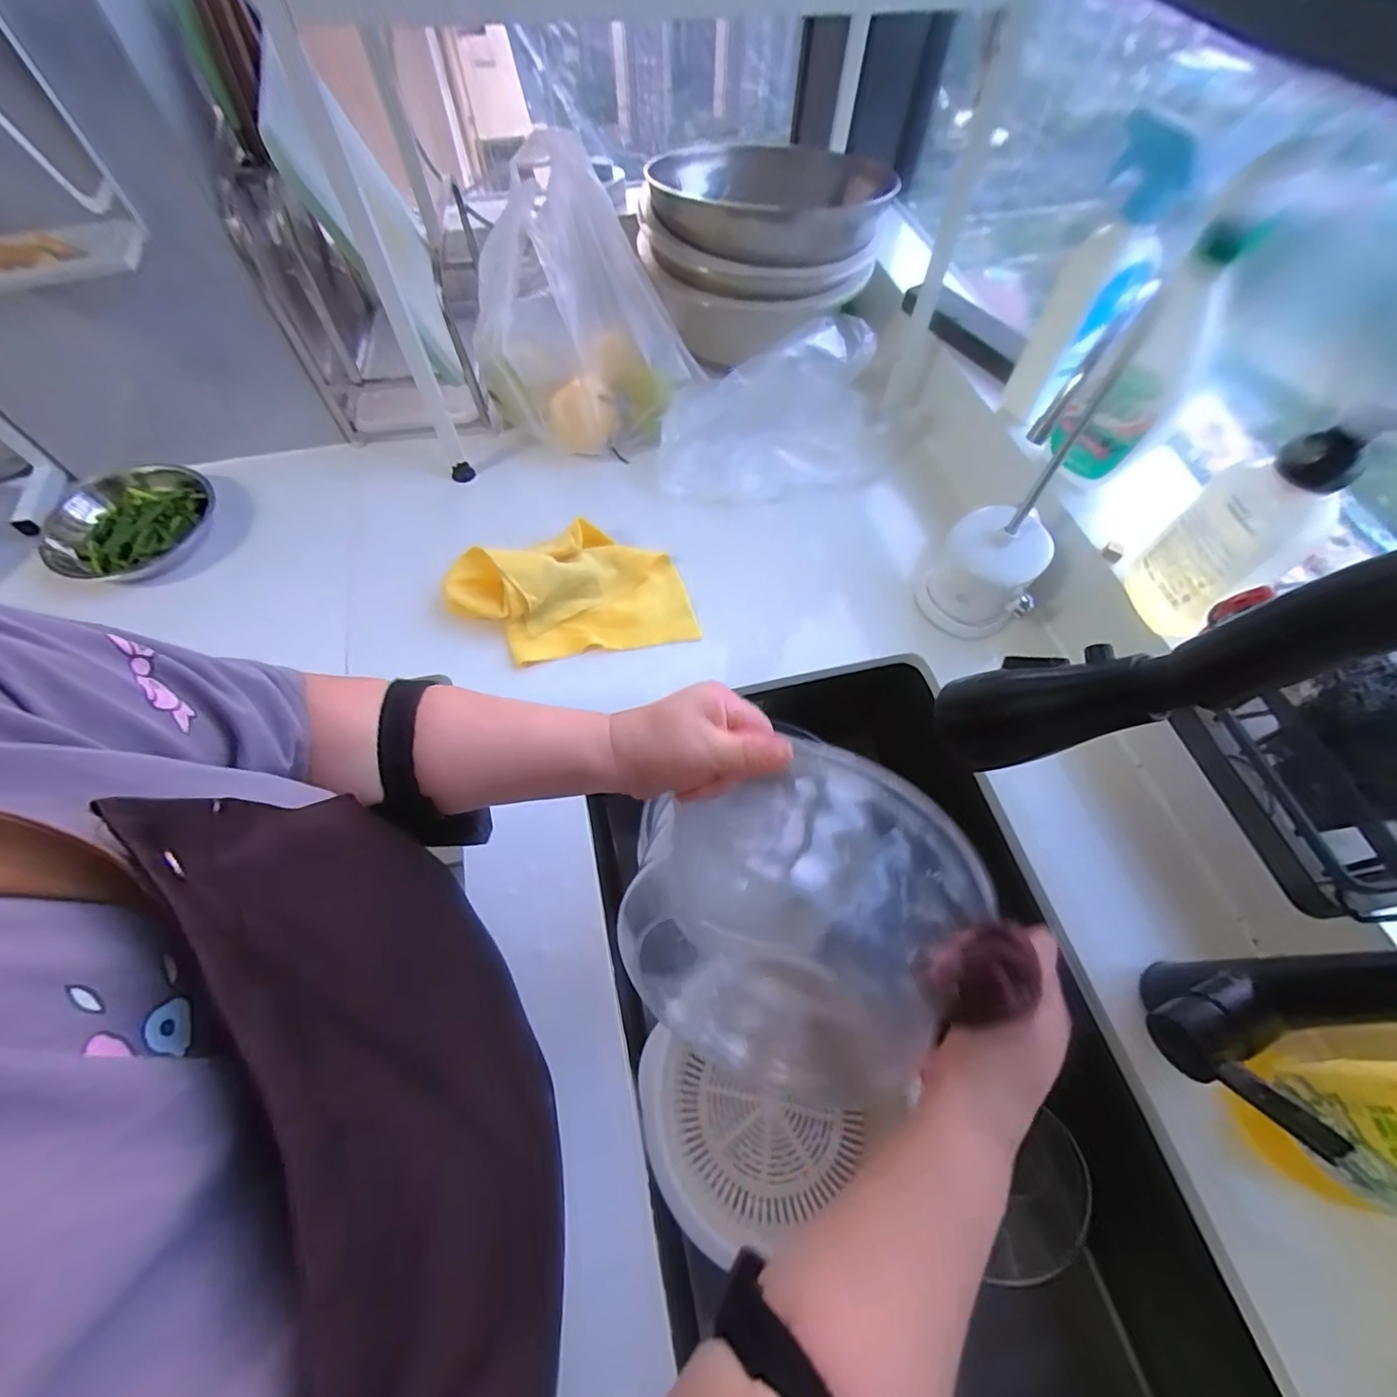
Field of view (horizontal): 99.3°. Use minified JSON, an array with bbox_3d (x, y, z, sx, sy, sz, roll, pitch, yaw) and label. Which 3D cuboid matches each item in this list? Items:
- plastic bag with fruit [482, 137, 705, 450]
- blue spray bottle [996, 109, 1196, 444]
[{"bbox_3d":[-0.133,-0.438,0.685,0.242,0.230,0.190,-2,62,-2],"label":"plastic bag with fruit"},{"bbox_3d":[0.379,-0.387,0.574,0.072,0.232,0.122,23,64,11],"label":"blue spray bottle"}]

